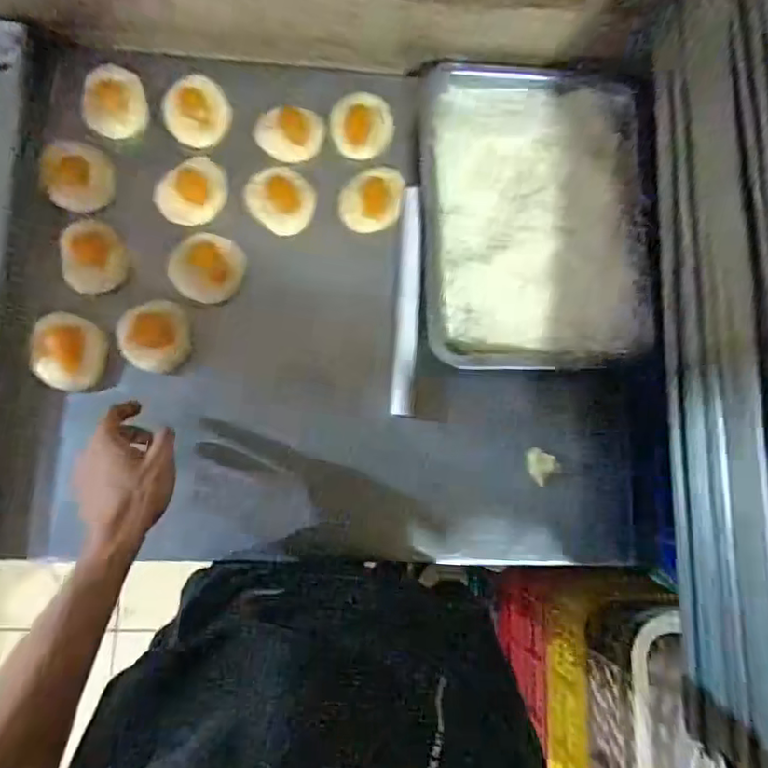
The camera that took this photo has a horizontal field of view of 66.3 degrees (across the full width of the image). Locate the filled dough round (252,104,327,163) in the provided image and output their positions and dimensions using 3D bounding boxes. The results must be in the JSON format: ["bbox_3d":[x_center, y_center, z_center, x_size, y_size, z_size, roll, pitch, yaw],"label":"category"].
[{"bbox_3d":[-0.106,-0.281,0.663,0.074,0.011,0.061,5,80,-2],"label":"filled dough round"}]

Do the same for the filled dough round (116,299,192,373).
[{"bbox_3d":[-0.236,-0.048,0.601,0.071,0.019,0.066,1,81,-3],"label":"filled dough round"}]

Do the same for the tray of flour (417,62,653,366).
[{"bbox_3d":[0.167,-0.184,0.640,0.242,0.035,0.334,1,81,-3],"label":"tray of flour"}]

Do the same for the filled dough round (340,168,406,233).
[{"bbox_3d":[-0.012,-0.207,0.655,0.064,0.012,0.085,27,80,1],"label":"filled dough round"}]

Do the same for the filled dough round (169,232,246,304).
[{"bbox_3d":[-0.184,-0.123,0.614,0.071,0.011,0.073,1,81,-3],"label":"filled dough round"}]

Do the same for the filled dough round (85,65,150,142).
[{"bbox_3d":[-0.299,-0.314,0.653,0.065,0.017,0.079,-16,82,-6],"label":"filled dough round"}]

